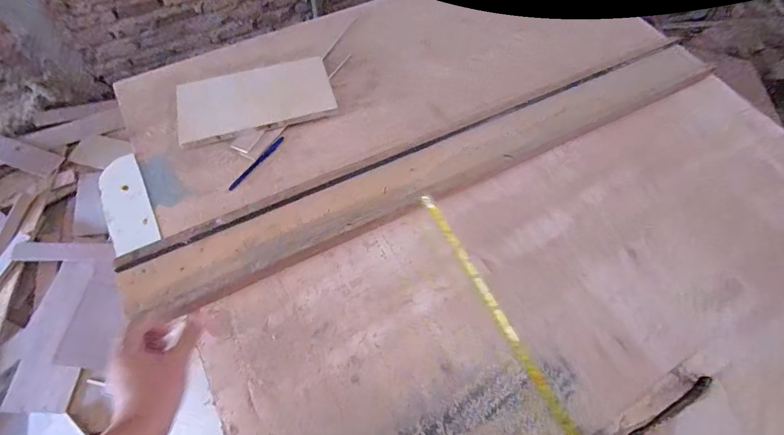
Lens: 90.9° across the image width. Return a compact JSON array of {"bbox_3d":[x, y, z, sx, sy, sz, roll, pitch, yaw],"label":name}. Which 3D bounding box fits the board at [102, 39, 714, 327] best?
[{"bbox_3d":[0.155,-0.129,0.753,1.252,0.028,0.117,-25,65,-16],"label":"board"}]

